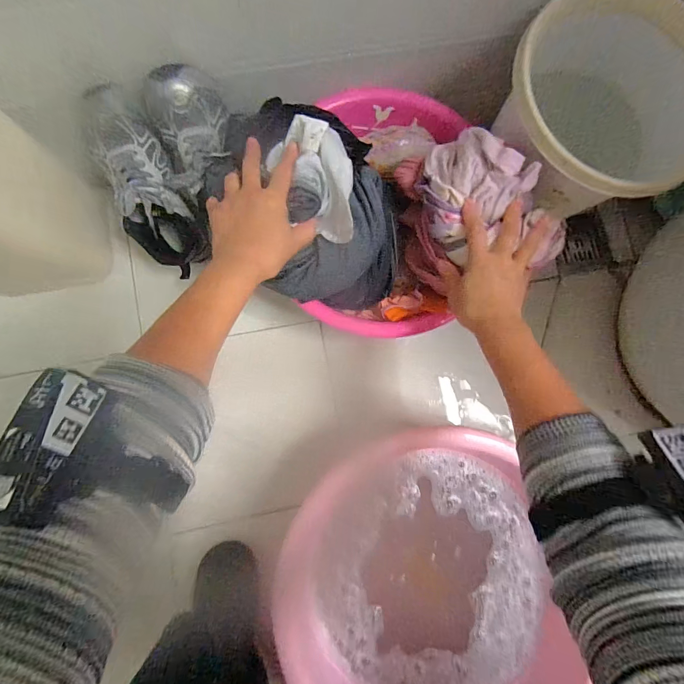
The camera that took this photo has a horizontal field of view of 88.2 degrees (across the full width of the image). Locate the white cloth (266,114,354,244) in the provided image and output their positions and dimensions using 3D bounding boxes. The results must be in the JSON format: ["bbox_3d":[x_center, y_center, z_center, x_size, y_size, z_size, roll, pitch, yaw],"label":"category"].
[{"bbox_3d":[-0.027,-0.175,0.386,0.079,0.038,0.138,-20,96,-4],"label":"white cloth"}]

